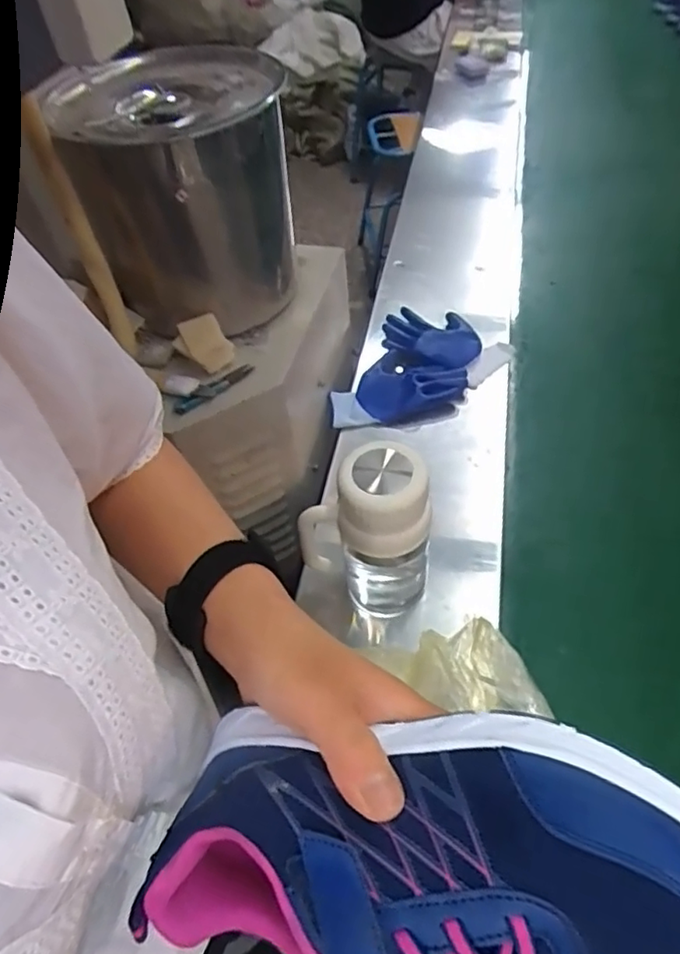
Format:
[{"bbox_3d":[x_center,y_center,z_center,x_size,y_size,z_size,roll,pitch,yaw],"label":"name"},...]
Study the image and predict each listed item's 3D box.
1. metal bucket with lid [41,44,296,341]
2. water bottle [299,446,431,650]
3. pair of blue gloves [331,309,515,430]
[{"bbox_3d":[-0.185,-0.345,0.738,0.237,0.239,0.218,-3,53,4],"label":"metal bucket with lid"},{"bbox_3d":[0.033,0.080,0.651,0.124,0.253,0.094,-31,56,-16],"label":"water bottle"},{"bbox_3d":[0.129,-0.174,0.951,0.162,0.035,0.264,11,55,14],"label":"pair of blue gloves"}]

